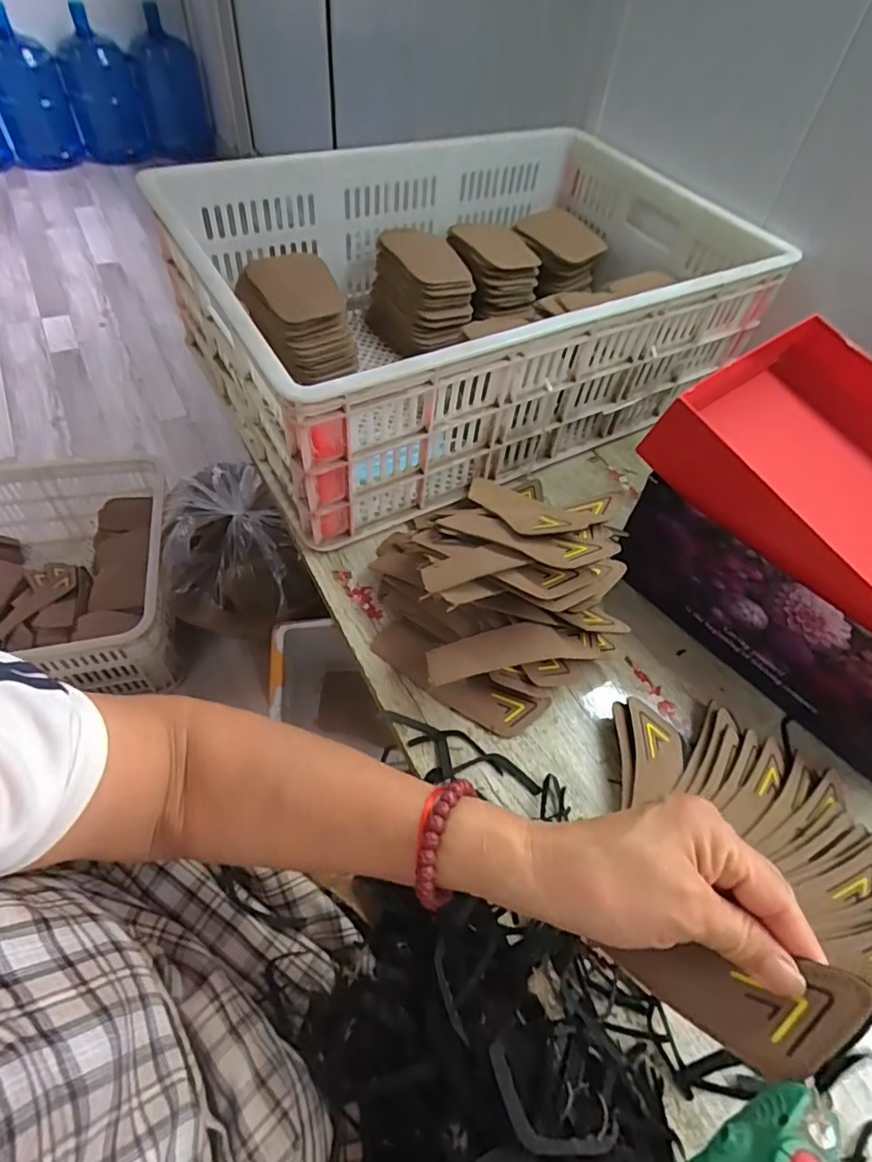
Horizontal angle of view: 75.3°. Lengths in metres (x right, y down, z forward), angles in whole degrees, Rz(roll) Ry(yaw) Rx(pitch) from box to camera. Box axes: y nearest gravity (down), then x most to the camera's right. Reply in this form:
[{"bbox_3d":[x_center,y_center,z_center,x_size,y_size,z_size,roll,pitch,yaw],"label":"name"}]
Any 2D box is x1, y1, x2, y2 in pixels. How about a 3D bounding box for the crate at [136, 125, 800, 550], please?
[{"bbox_3d":[0.034,-0.355,0.693,0.616,0.191,0.473,-25,58,-22],"label":"crate"}]

